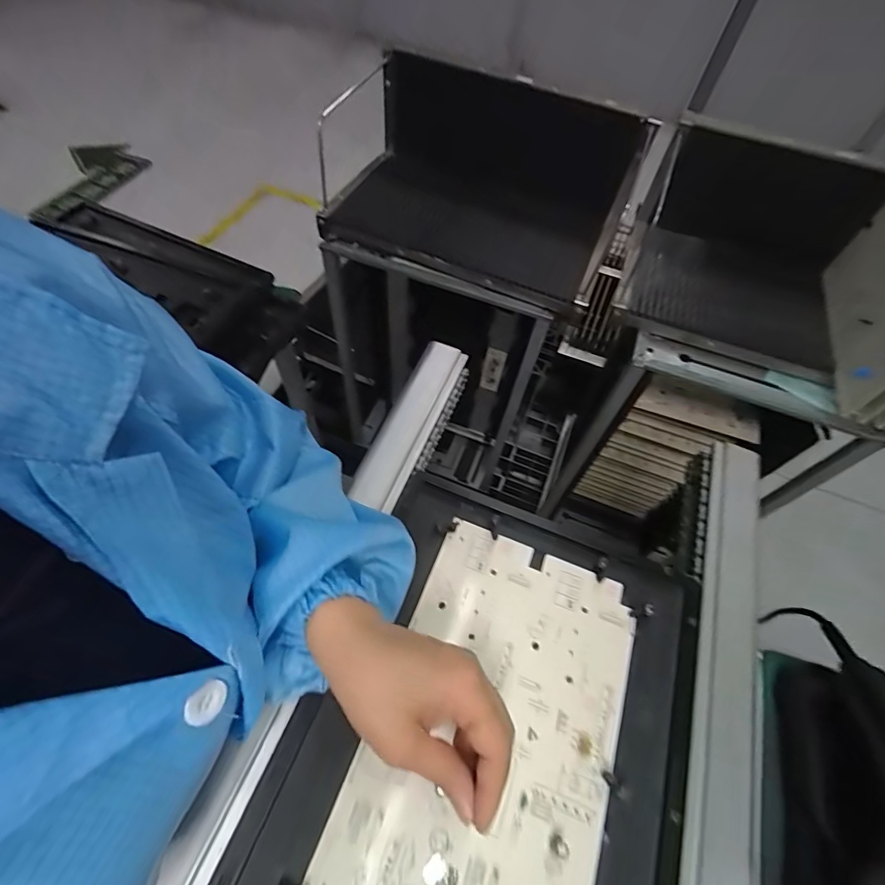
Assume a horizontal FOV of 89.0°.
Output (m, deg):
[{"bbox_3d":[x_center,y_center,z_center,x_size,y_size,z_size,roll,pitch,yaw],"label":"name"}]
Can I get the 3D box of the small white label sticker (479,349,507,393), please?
[{"bbox_3d":[0.105,-0.149,0.940,0.042,0.120,0.008,18,57,5],"label":"small white label sticker"}]

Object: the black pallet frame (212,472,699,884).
[{"bbox_3d":[0.035,0.209,0.326,0.266,0.015,0.345,20,59,10],"label":"black pallet frame"}]

